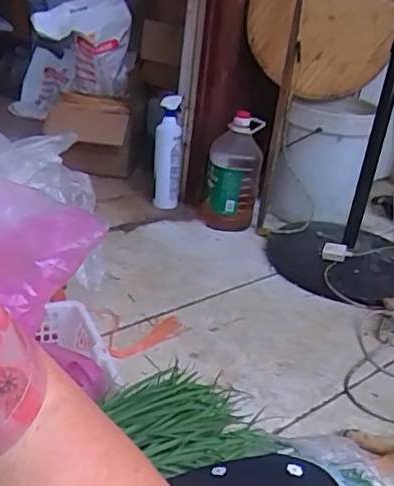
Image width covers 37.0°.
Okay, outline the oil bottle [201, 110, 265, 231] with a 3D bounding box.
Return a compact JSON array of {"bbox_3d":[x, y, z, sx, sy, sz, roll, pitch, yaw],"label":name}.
[{"bbox_3d":[0.109,-0.210,1.810,0.162,0.341,0.138,7,26,0],"label":"oil bottle"}]

